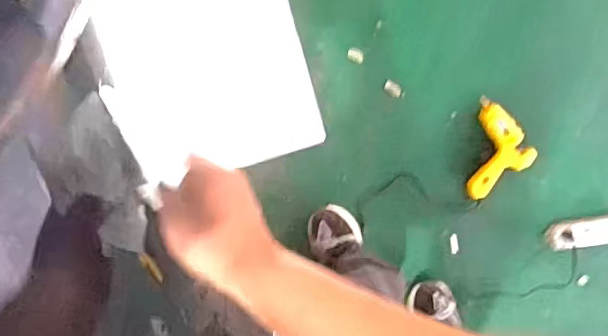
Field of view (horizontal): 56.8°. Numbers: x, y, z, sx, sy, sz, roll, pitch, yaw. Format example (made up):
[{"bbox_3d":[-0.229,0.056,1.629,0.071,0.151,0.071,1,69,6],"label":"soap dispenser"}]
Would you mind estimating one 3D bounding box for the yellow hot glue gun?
[{"bbox_3d":[0.438,-0.038,1.227,0.140,0.040,0.220,3,95,-2],"label":"yellow hot glue gun"}]

